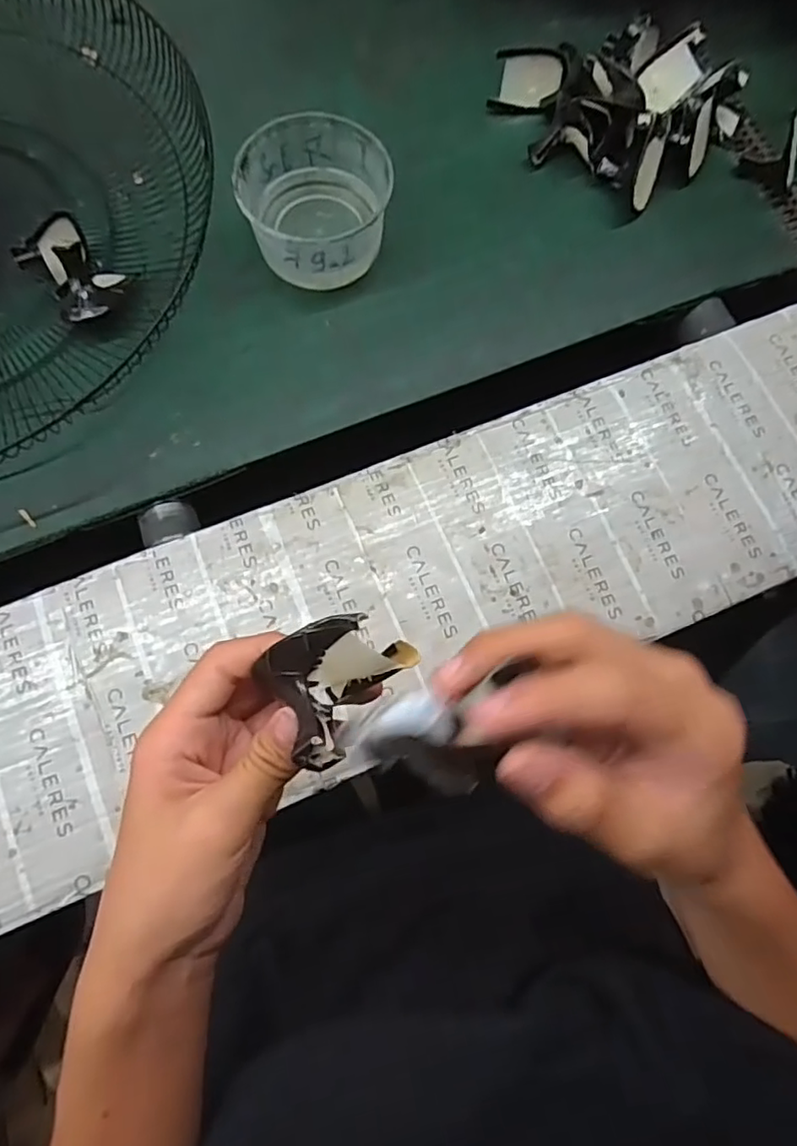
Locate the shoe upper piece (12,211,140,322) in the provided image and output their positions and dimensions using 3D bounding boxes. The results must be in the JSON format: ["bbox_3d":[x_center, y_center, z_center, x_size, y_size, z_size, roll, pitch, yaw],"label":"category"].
[{"bbox_3d":[-0.247,-0.237,0.466,0.064,0.044,0.087,-40,80,-11],"label":"shoe upper piece"}]

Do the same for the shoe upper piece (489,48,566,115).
[{"bbox_3d":[0.113,-0.434,0.538,0.060,0.036,0.033,3,75,-1],"label":"shoe upper piece"}]

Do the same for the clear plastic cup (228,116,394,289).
[{"bbox_3d":[-0.065,-0.293,0.483,0.111,0.052,0.115,0,75,-2],"label":"clear plastic cup"}]

